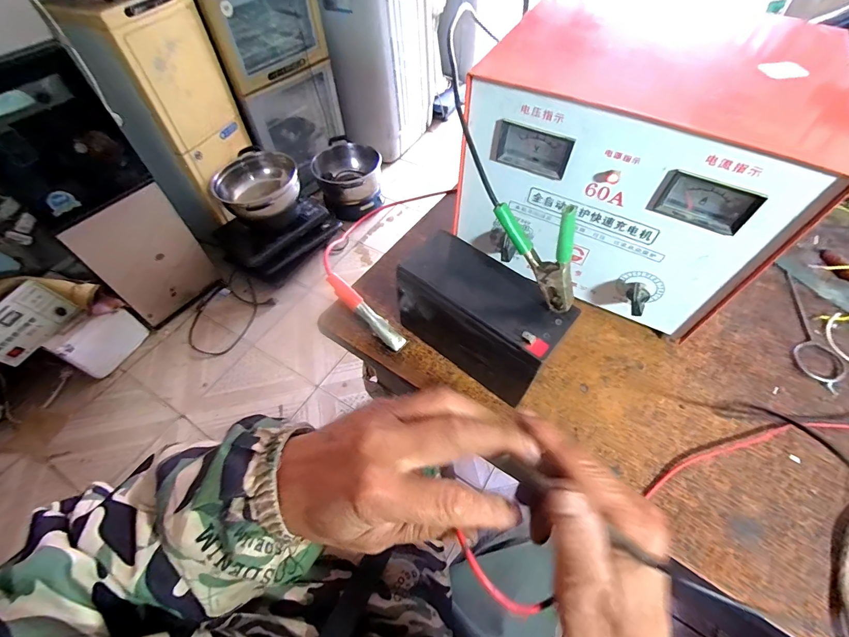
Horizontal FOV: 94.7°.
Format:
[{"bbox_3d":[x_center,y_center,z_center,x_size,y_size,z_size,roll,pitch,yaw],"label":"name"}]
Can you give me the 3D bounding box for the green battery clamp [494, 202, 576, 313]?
[{"bbox_3d":[0.088,-0.045,0.302,0.056,0.090,0.016,11,43,35],"label":"green battery clamp"}]

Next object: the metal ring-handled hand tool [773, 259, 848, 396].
[{"bbox_3d":[0.416,0.004,0.432,0.045,0.008,0.163,1,58,9],"label":"metal ring-handled hand tool"}]

